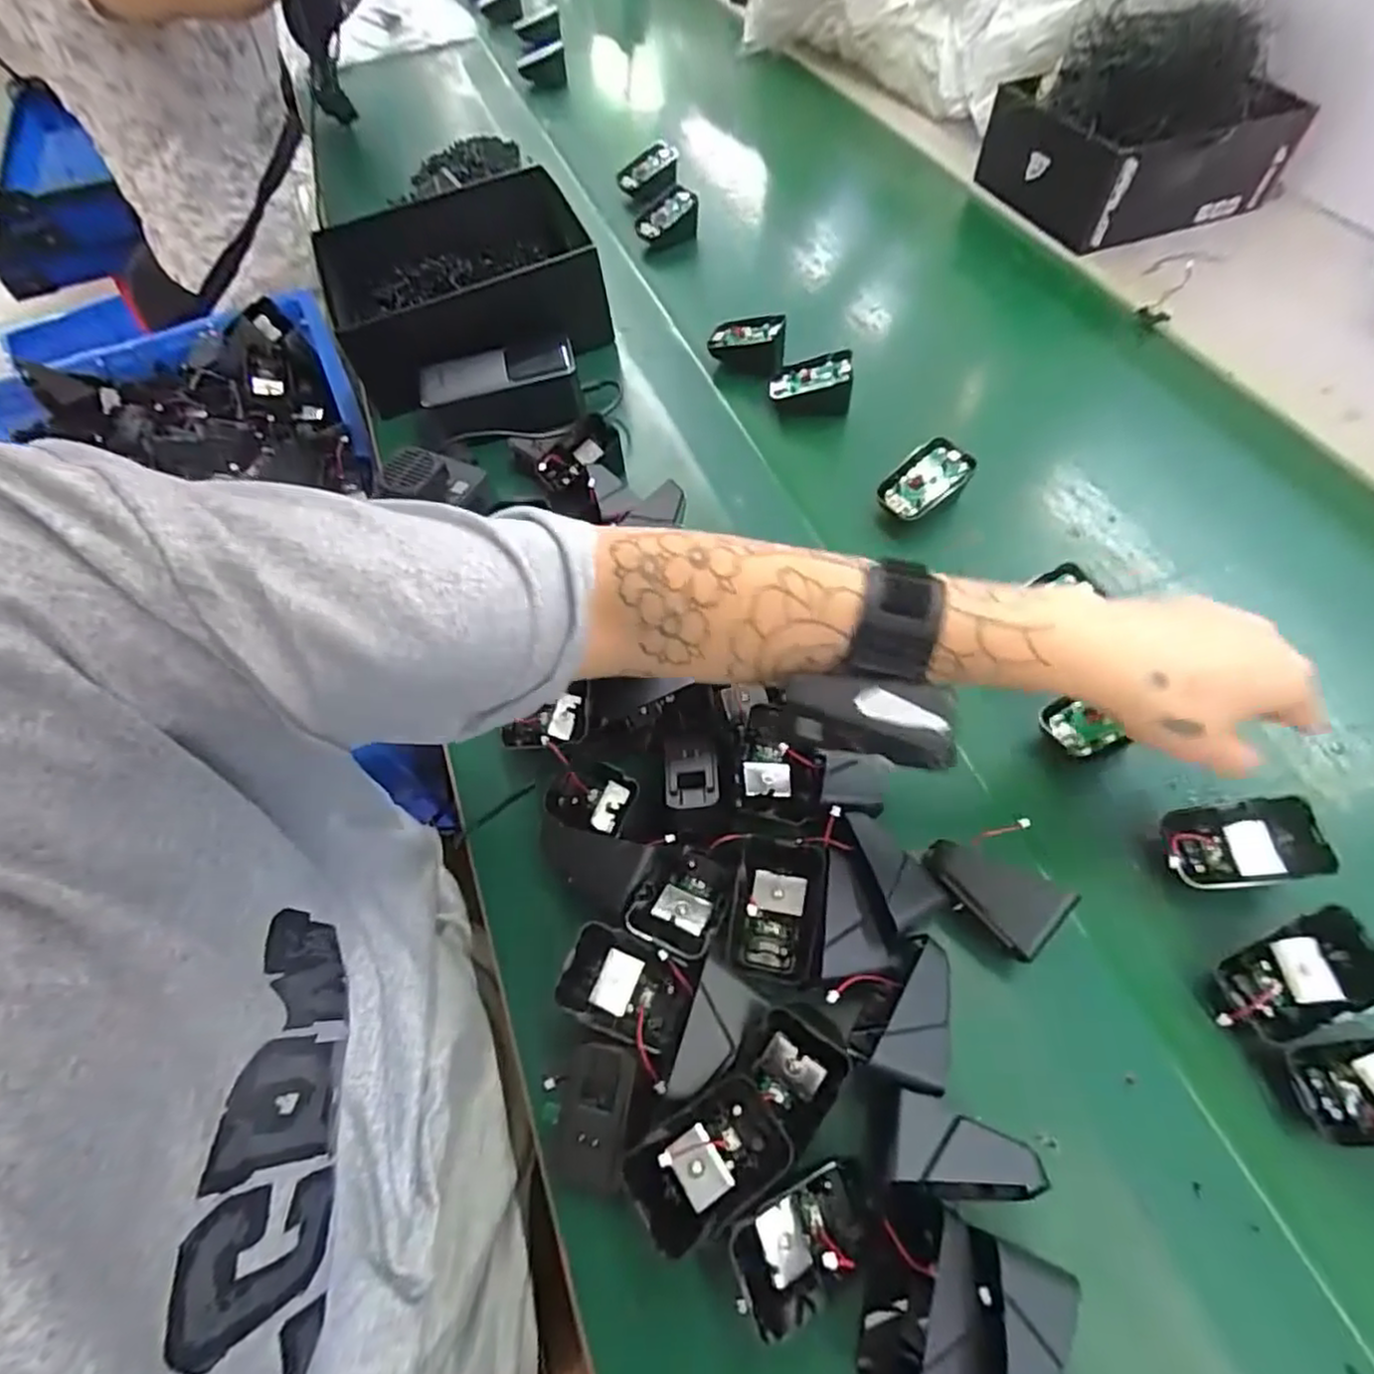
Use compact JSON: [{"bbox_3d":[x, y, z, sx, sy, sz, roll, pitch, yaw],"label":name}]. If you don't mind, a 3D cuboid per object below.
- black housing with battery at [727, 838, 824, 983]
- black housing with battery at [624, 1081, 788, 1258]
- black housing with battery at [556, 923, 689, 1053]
[{"bbox_3d":[0.047,0.116,0.363,0.045,0.031,0.065,8,60,8],"label":"black housing with battery"},{"bbox_3d":[0.010,0.211,0.308,0.067,0.022,0.042,-28,61,-13],"label":"black housing with battery"},{"bbox_3d":[-0.031,0.152,0.351,0.058,0.033,0.044,18,62,14],"label":"black housing with battery"}]

